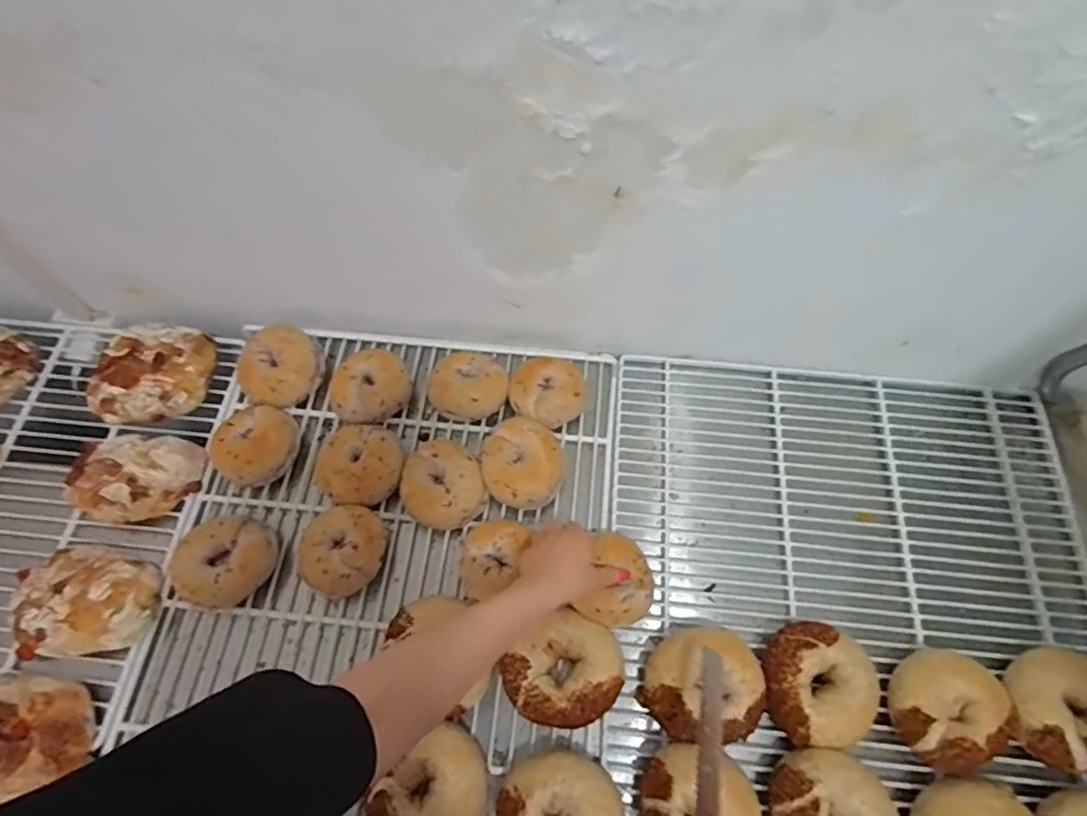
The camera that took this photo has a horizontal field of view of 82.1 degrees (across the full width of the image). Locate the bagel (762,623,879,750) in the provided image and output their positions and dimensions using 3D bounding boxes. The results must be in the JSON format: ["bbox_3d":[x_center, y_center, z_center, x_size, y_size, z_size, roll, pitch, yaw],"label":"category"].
[{"bbox_3d":[0.276,0.276,0.632,0.101,0.055,0.110,0,64,0],"label":"bagel"}]

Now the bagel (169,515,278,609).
[{"bbox_3d":[-0.349,0.166,0.681,0.091,0.037,0.101,29,68,14],"label":"bagel"}]

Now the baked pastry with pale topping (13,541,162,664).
[{"bbox_3d":[-0.486,0.202,0.662,0.135,0.052,0.112,-6,64,-2],"label":"baked pastry with pale topping"}]

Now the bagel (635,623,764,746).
[{"bbox_3d":[0.163,0.282,0.635,0.110,0.068,0.113,0,64,0],"label":"bagel"}]

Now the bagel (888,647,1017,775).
[{"bbox_3d":[0.399,0.298,0.620,0.104,0.050,0.100,-25,66,-11],"label":"bagel"}]

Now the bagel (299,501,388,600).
[{"bbox_3d":[-0.218,0.157,0.695,0.087,0.057,0.091,0,64,0],"label":"bagel"}]

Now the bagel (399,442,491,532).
[{"bbox_3d":[-0.117,0.093,0.730,0.091,0.047,0.099,0,64,0],"label":"bagel"}]

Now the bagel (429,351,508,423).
[{"bbox_3d":[-0.093,-0.028,0.785,0.092,0.050,0.090,0,64,0],"label":"bagel"}]

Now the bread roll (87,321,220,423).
[{"bbox_3d":[-0.494,-0.047,0.784,0.143,0.042,0.125,-9,64,-4],"label":"bread roll"}]

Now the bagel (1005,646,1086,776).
[{"bbox_3d":[0.513,0.298,0.619,0.098,0.053,0.112,-2,64,0],"label":"bagel"}]

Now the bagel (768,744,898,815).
[{"bbox_3d":[0.267,0.378,0.579,0.107,0.048,0.103,0,64,0],"label":"bagel"}]

